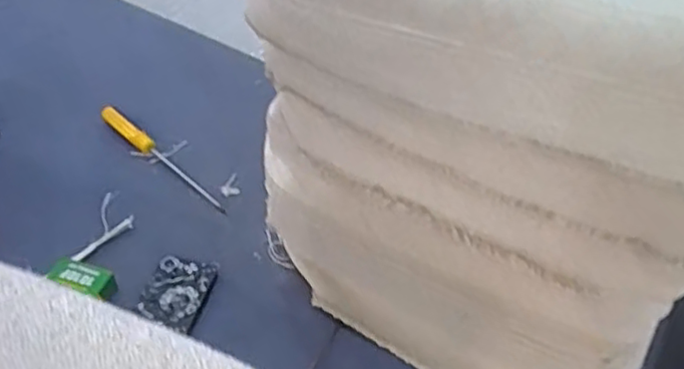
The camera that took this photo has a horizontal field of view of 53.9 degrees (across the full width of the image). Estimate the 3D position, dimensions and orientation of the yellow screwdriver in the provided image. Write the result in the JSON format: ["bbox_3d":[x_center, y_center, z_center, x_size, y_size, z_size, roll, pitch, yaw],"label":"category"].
[{"bbox_3d":[-0.272,-0.044,1.029,0.277,0.029,0.030,32,54,27],"label":"yellow screwdriver"}]

